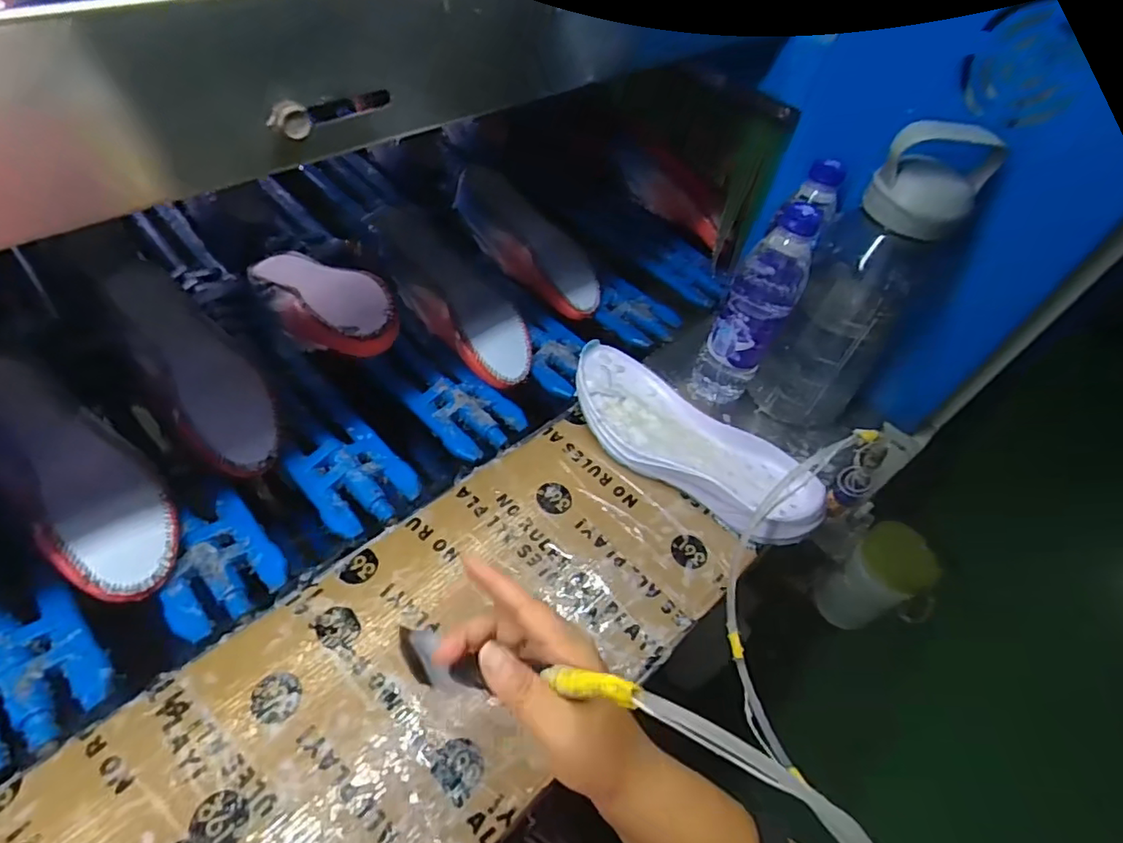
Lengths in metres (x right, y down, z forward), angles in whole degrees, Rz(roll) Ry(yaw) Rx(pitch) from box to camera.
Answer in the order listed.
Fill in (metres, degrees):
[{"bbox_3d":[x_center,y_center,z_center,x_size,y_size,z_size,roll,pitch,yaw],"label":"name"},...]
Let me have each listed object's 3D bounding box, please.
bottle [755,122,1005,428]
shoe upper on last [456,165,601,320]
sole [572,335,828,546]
[{"bbox_3d":[0.278,-0.118,0.548,0.103,0.290,0.091,35,58,20],"label":"bottle"},{"bbox_3d":[-0.044,-0.241,0.786,0.253,0.081,0.071,46,61,8],"label":"shoe upper on last"},{"bbox_3d":[0.125,0.021,0.572,0.268,0.044,0.113,31,57,17],"label":"sole"}]

